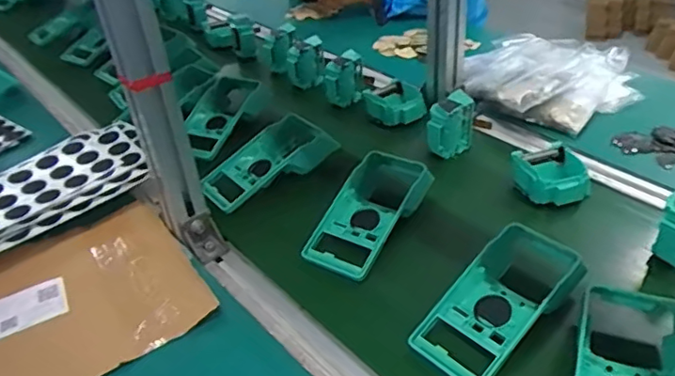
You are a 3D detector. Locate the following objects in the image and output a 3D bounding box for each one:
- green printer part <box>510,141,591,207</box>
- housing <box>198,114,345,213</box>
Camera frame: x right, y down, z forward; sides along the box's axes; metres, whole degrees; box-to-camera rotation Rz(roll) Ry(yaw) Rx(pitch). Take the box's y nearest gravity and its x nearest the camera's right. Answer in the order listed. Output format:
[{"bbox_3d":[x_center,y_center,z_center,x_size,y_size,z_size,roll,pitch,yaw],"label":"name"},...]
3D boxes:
[{"bbox_3d":[0.266,-0.015,0.709,0.086,0.040,0.090,-16,42,-15],"label":"green printer part"},{"bbox_3d":[-0.096,-0.033,0.768,0.189,0.051,0.099,-24,45,-24],"label":"housing"}]

